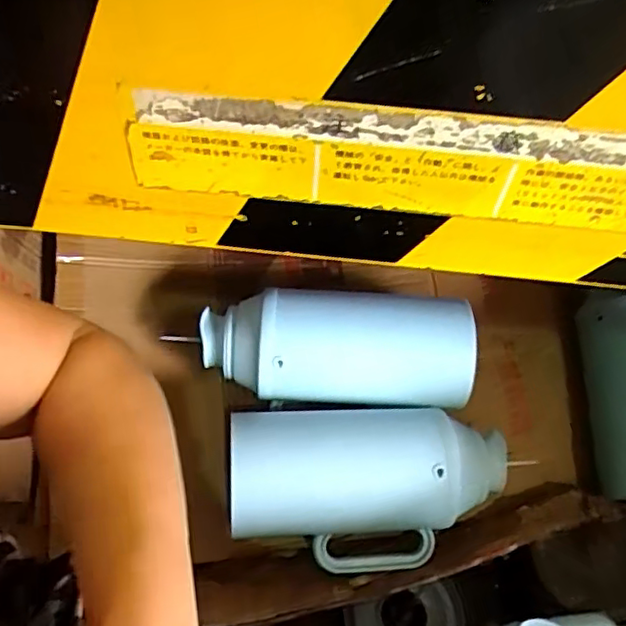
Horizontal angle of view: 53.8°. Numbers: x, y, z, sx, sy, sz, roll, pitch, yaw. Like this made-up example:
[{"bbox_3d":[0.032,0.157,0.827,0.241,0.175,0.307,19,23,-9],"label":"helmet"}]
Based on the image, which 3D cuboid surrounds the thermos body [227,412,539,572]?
[{"bbox_3d":[0.074,0.216,0.763,0.351,0.124,0.166,-1,52,-5],"label":"thermos body"}]

